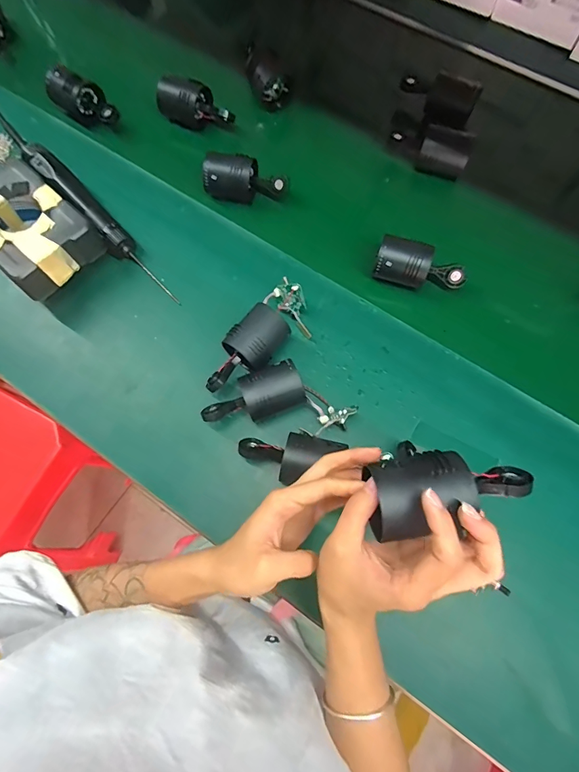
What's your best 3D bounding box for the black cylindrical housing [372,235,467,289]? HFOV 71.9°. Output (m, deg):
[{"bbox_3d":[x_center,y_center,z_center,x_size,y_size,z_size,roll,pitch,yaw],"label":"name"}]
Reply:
[{"bbox_3d":[0.166,-0.147,0.508,0.117,0.055,0.051,9,72,4],"label":"black cylindrical housing"}]

